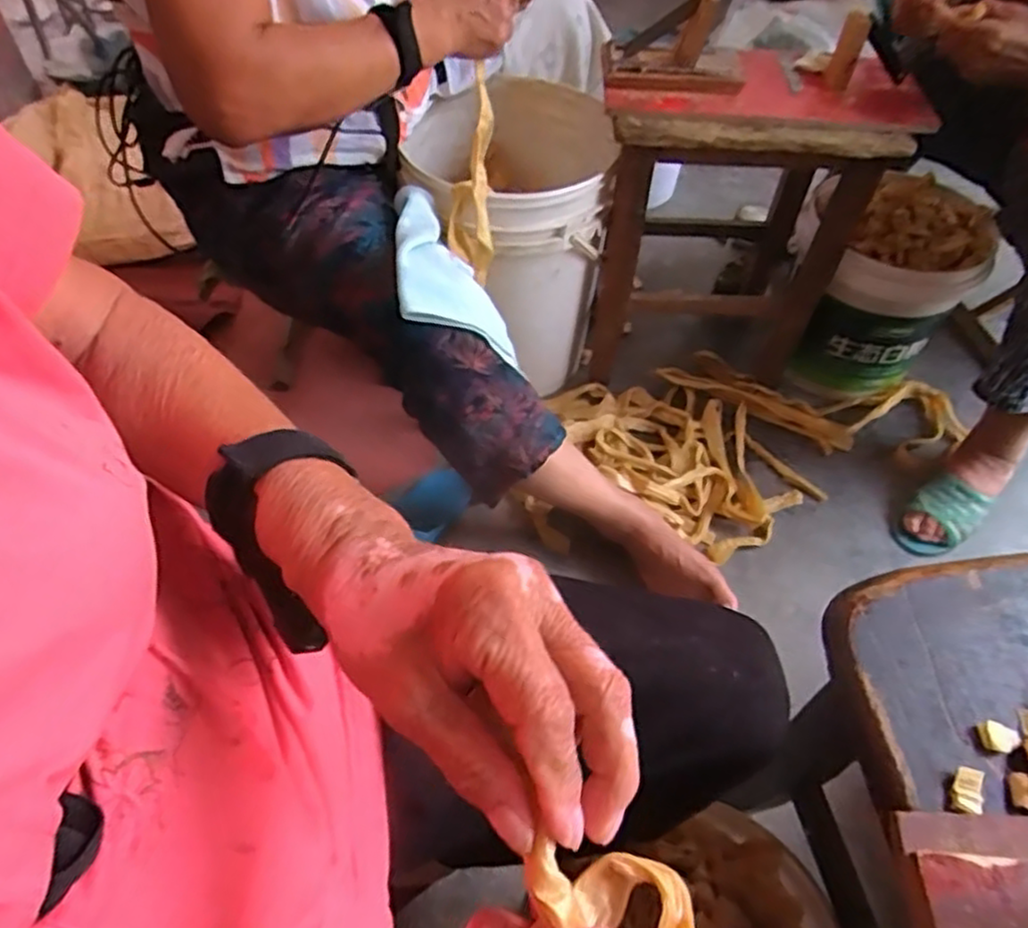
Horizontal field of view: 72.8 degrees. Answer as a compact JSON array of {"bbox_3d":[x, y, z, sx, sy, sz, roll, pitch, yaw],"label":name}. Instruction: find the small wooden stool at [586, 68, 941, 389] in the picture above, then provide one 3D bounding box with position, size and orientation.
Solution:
[{"bbox_3d":[0.299,-0.330,1.011,0.381,0.437,0.220,-4,54,-5],"label":"small wooden stool"}]

